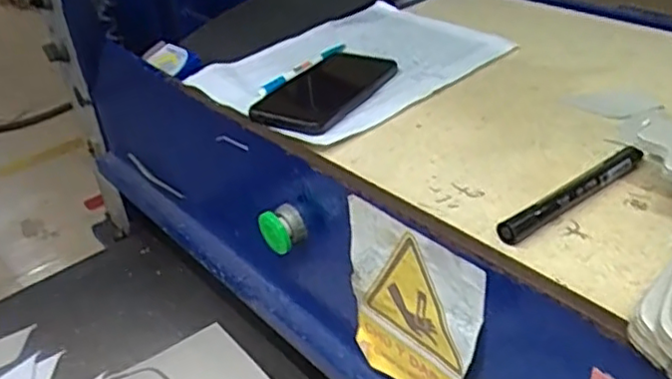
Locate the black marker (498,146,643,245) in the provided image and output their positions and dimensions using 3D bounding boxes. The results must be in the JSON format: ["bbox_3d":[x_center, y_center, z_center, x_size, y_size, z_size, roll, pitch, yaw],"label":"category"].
[{"bbox_3d":[0.168,0.002,0.452,0.147,0.017,0.012,-26,39,-27],"label":"black marker"}]

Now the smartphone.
[{"bbox_3d":[-0.008,-0.098,0.633,0.086,0.014,0.174,15,39,29],"label":"smartphone"}]

